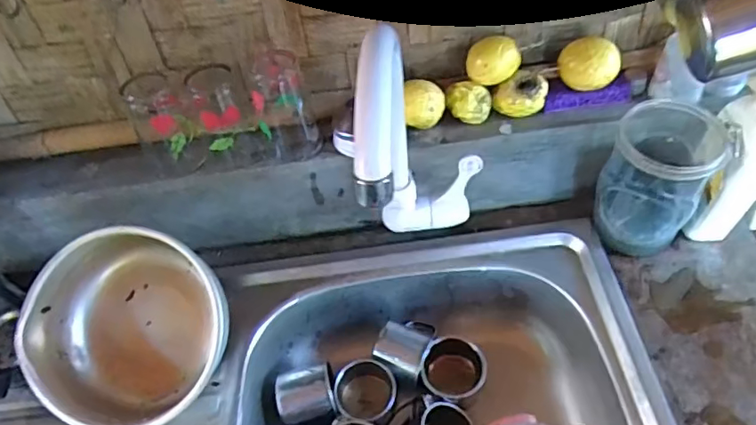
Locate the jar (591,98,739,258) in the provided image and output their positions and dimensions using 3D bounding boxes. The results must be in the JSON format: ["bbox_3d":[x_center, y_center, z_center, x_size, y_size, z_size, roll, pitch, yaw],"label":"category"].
[{"bbox_3d":[0.293,-0.040,0.579,0.094,0.153,0.108,35,64,27],"label":"jar"}]

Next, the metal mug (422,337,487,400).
[{"bbox_3d":[0.091,0.184,0.652,0.076,0.067,0.067,6,73,16],"label":"metal mug"}]

